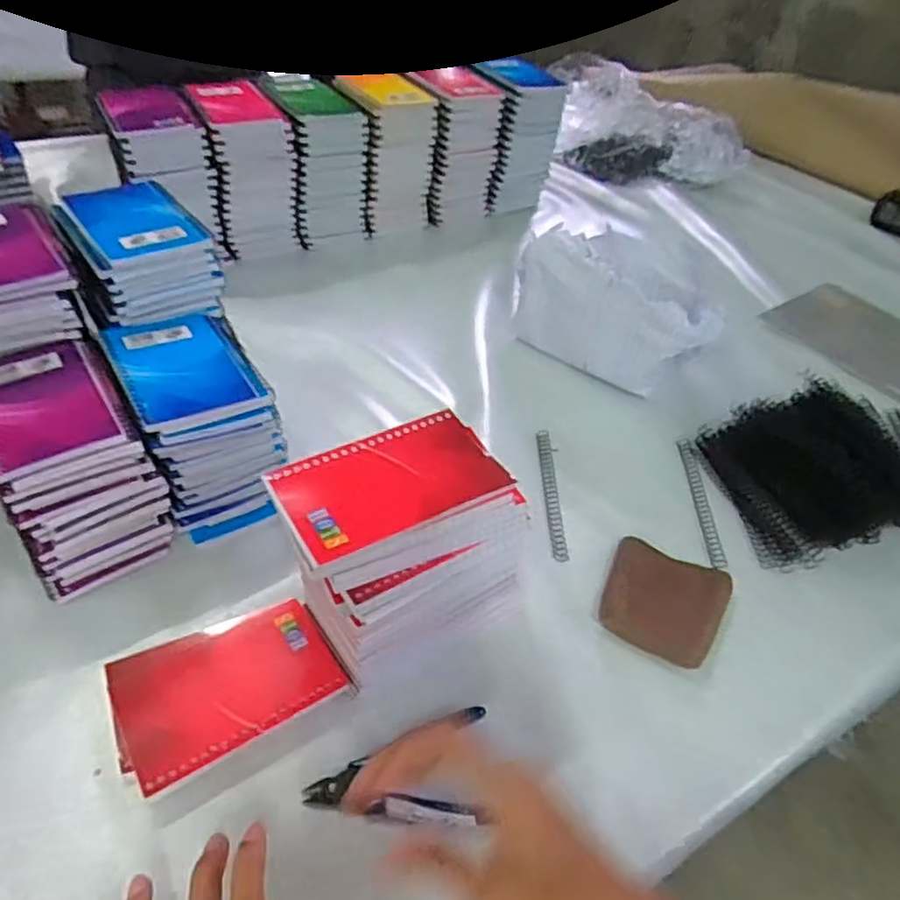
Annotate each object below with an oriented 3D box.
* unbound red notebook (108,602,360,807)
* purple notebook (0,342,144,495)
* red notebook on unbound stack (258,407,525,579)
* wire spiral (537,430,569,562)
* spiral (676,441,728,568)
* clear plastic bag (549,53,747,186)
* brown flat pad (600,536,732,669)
[{"bbox_3d":[-0.145,0.152,0.437,0.137,0.016,0.099,-21,49,-26],"label":"unbound red notebook"},{"bbox_3d":[-0.285,-0.029,0.476,0.086,0.016,0.127,-23,50,-28],"label":"purple notebook"},{"bbox_3d":[-0.035,0.018,0.401,0.131,0.012,0.084,-20,48,-25],"label":"red notebook on unbound stack"},{"bbox_3d":[0.091,0.035,0.596,0.015,0.010,0.153,3,43,-3],"label":"wire spiral"},{"bbox_3d":[0.227,0.043,0.604,0.014,0.008,0.157,6,43,0],"label":"spiral"},{"bbox_3d":[0.321,-0.544,1.123,0.332,0.133,0.146,20,44,15],"label":"clear plastic bag"},{"bbox_3d":[0.163,0.114,0.505,0.086,0.014,0.091,19,44,13],"label":"brown flat pad"}]

